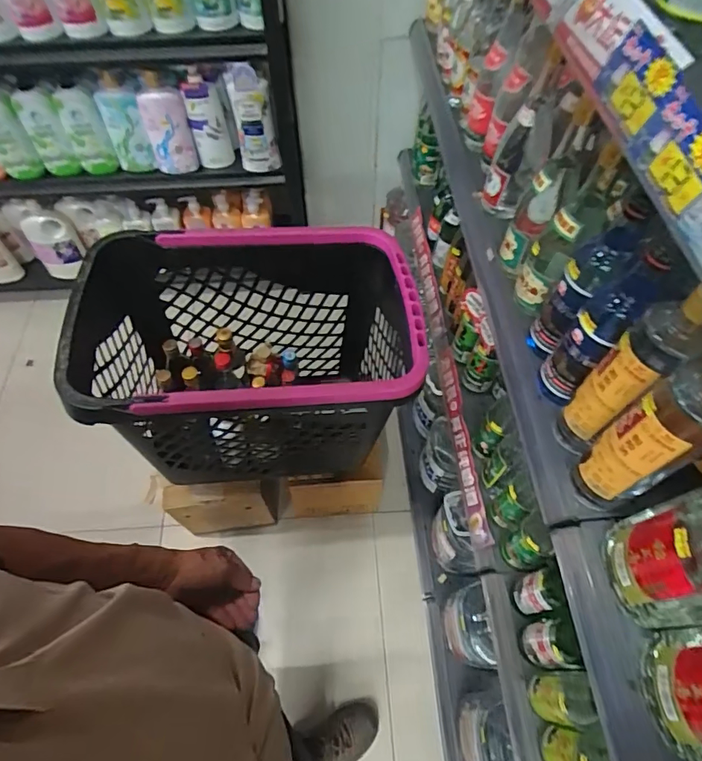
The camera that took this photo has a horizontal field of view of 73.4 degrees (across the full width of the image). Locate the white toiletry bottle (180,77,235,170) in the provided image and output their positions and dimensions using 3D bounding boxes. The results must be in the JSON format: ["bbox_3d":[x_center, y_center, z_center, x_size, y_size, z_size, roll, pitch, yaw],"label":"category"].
[{"bbox_3d":[-0.392,-0.699,1.302,0.098,0.224,0.065,-14,60,-8],"label":"white toiletry bottle"}]

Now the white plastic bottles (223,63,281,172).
[{"bbox_3d":[-0.258,-0.684,1.261,0.106,0.276,0.094,-10,59,-6],"label":"white plastic bottles"}]

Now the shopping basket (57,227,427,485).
[{"bbox_3d":[-0.191,-0.023,0.963,0.610,0.451,0.387,-4,59,-2],"label":"shopping basket"}]

